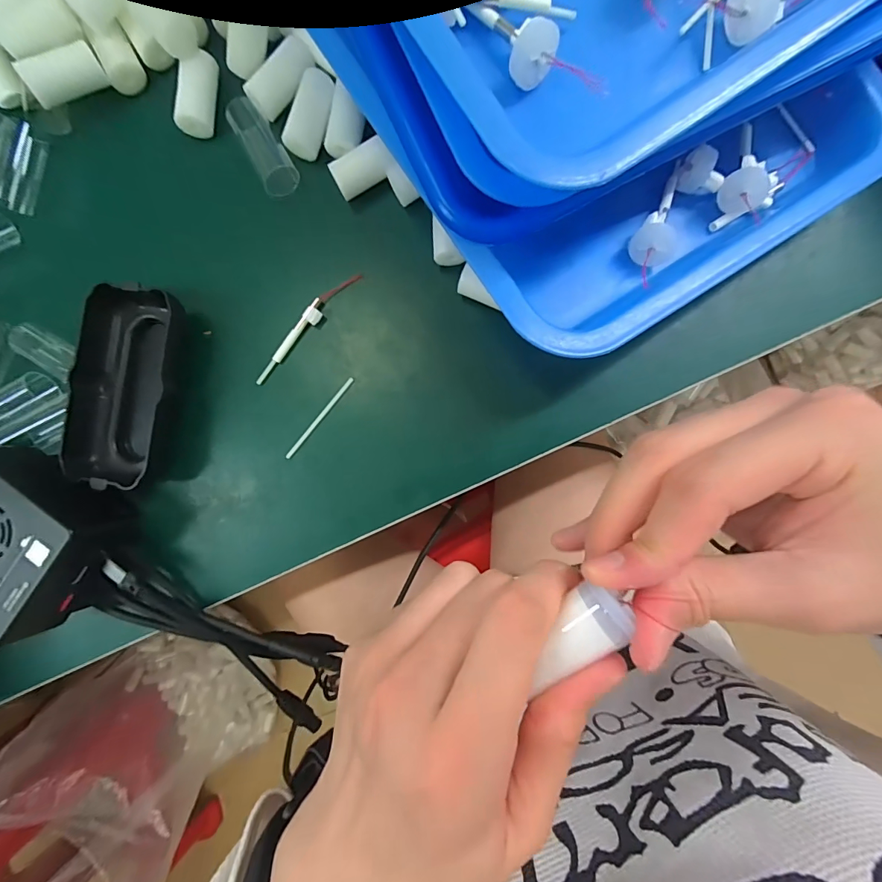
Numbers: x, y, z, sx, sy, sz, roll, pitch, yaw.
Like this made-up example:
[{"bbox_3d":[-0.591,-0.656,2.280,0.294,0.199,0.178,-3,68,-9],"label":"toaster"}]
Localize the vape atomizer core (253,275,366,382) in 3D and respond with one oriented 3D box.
[{"bbox_3d":[-0.080,-0.068,0.248,0.009,0.006,0.085,42,92,3],"label":"vape atomizer core"}]

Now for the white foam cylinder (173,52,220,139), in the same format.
[{"bbox_3d":[-0.143,-0.205,0.249,0.019,0.015,0.042,10,90,3],"label":"white foam cylinder"}]

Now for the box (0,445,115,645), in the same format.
[{"bbox_3d":[-0.226,0.052,0.232,0.082,0.047,0.081,33,91,5],"label":"box"}]

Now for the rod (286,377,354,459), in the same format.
[{"bbox_3d":[-0.071,-0.014,0.249,0.004,0.004,0.059,40,92,3],"label":"rod"}]

